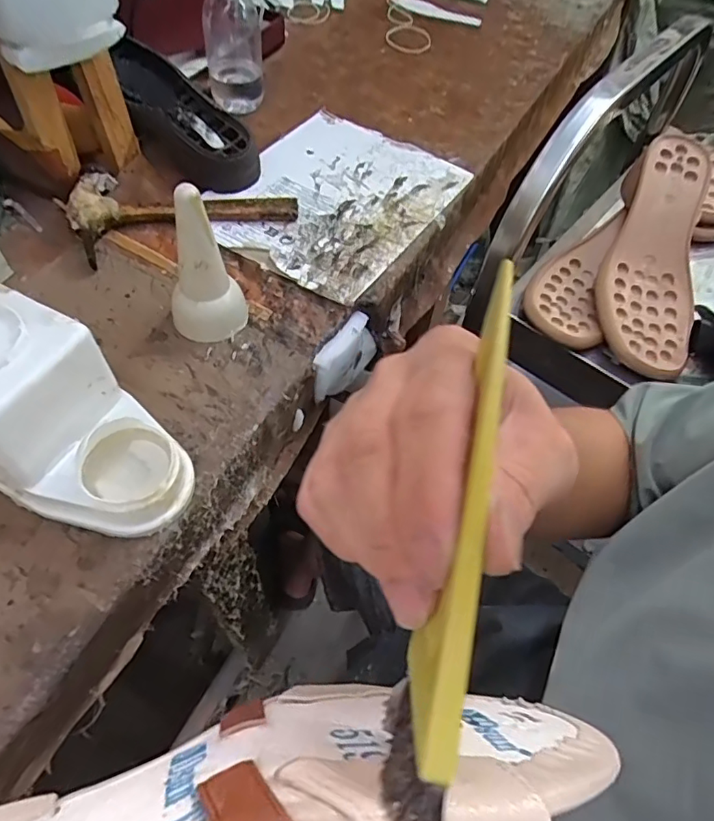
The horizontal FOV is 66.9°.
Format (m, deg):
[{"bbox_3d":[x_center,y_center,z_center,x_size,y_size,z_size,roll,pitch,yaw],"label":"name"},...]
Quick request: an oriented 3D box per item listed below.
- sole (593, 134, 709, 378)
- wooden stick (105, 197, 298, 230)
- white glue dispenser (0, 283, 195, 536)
[{"bbox_3d":[0.281,-0.145,0.505,0.084,0.032,0.234,15,79,6],"label":"sole"},{"bbox_3d":[-0.165,-0.218,0.593,0.197,0.022,0.023,-5,55,-8],"label":"wooden stick"},{"bbox_3d":[-0.220,0.005,0.385,0.193,0.108,0.108,23,56,11],"label":"white glue dispenser"}]

